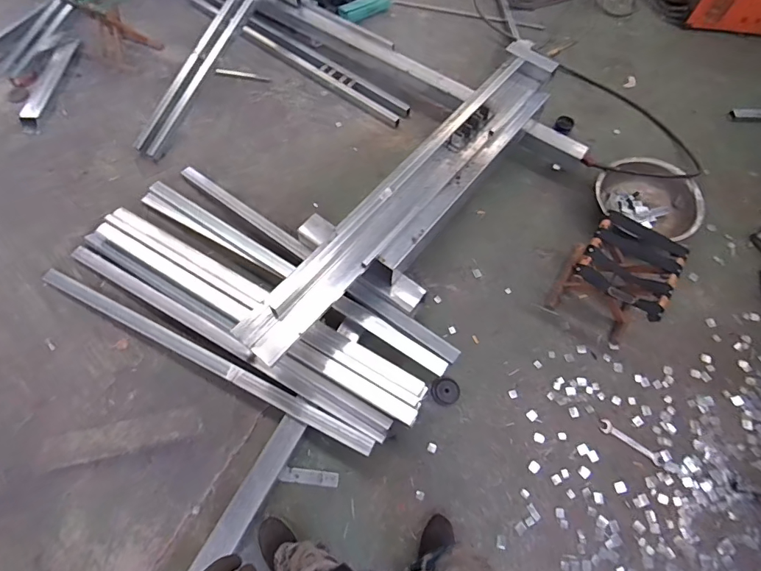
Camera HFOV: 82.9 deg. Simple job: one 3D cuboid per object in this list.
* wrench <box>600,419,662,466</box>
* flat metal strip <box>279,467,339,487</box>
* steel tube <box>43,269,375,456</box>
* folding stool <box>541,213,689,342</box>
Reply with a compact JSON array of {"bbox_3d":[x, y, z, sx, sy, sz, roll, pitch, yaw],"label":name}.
[{"bbox_3d":[0.830,0.517,1.426,0.209,0.007,0.046,31,67,12],"label":"wrench"},{"bbox_3d":[-0.218,0.590,1.329,0.177,0.008,0.041,8,60,-4],"label":"flat metal strip"},{"bbox_3d":[-0.578,0.222,1.373,1.261,0.032,0.055,25,66,10],"label":"steel tube"},{"bbox_3d":[0.819,-0.025,1.520,0.306,0.266,0.306,28,67,11],"label":"folding stool"}]

